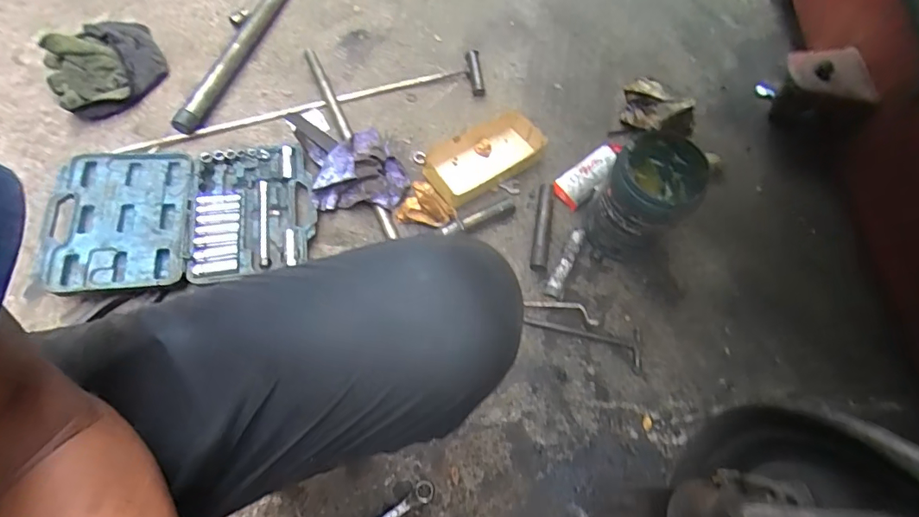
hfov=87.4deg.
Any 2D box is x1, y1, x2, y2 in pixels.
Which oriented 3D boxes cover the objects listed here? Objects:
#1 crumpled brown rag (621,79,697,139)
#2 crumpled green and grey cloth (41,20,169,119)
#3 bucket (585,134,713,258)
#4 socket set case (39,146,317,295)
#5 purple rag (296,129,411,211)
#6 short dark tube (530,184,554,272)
[{"bbox_3d":[0.376,-0.280,0.909,0.144,0.069,0.087,27,66,10],"label":"crumpled brown rag"},{"bbox_3d":[-0.641,-0.352,0.869,0.189,0.065,0.193,-33,72,-17],"label":"crumpled green and grey cloth"},{"bbox_3d":[0.293,-0.086,0.778,0.123,0.172,0.151,30,66,11],"label":"bucket"},{"bbox_3d":[-0.432,-0.070,0.763,0.381,0.037,0.235,-8,67,-8],"label":"socket set case"},{"bbox_3d":[-0.174,-0.153,0.818,0.163,0.061,0.149,-11,67,-9],"label":"purple rag"},{"bbox_3d":[0.140,-0.053,0.804,0.027,0.024,0.150,10,64,2],"label":"short dark tube"}]

